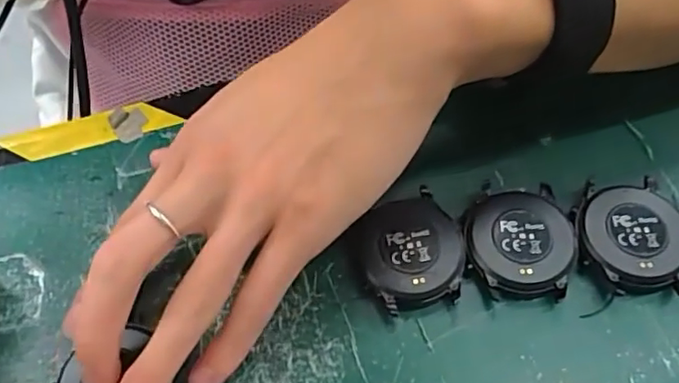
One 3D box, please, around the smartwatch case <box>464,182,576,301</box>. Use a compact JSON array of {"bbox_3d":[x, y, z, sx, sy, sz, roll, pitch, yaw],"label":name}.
[{"bbox_3d":[0.075,0.019,0.243,0.043,0.012,0.052,3,61,5],"label":"smartwatch case"}]

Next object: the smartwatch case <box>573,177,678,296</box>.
[{"bbox_3d":[0.121,0.019,0.239,0.044,0.010,0.049,3,61,5],"label":"smartwatch case"}]

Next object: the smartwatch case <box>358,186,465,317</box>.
[{"bbox_3d":[0.030,0.026,0.242,0.041,0.014,0.048,-12,60,-3],"label":"smartwatch case"}]

